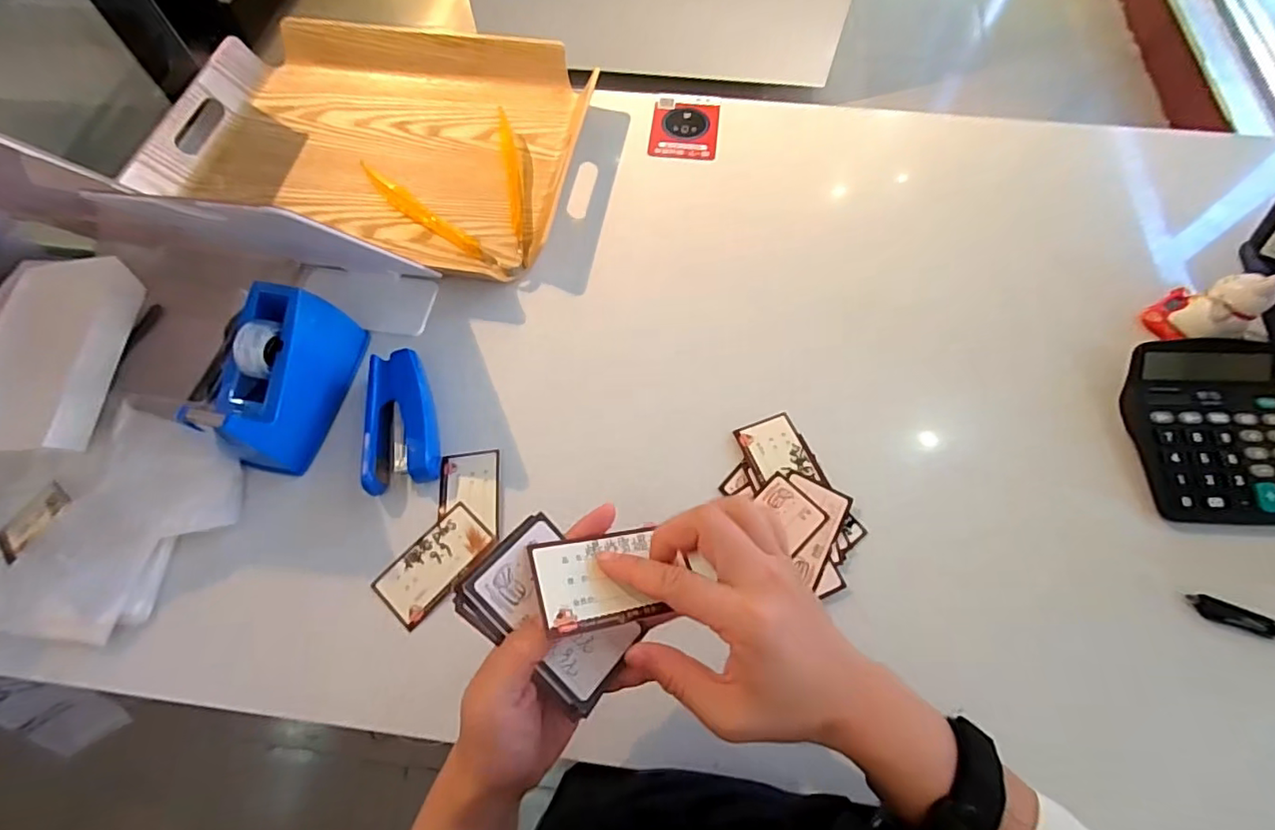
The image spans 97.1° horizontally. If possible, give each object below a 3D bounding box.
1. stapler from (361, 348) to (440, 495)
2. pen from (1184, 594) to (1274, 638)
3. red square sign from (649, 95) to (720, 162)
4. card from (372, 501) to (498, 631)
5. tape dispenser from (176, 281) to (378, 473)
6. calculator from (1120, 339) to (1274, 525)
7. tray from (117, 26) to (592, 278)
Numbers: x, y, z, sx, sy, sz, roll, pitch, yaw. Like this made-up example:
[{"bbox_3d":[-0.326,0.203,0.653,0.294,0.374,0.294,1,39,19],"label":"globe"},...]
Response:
[{"bbox_3d":[-0.197,0.004,0.468,0.051,0.029,0.117,-12,65,-5],"label":"stapler"},{"bbox_3d":[0.468,0.155,0.395,0.139,0.010,0.018,17,66,9],"label":"pen"},{"bbox_3d":[0.054,-0.327,0.637,0.076,0.004,0.098,5,66,3],"label":"red square sign"},{"bbox_3d":[-0.155,0.114,0.433,0.046,0.004,0.089,40,74,15],"label":"card"},{"bbox_3d":[-0.289,-0.032,0.451,0.059,0.077,0.148,9,65,5],"label":"tape dispenser"},{"bbox_3d":[0.460,0.010,0.446,0.117,0.038,0.146,2,64,1],"label":"calculator"},{"bbox_3d":[-0.255,-0.300,0.596,0.398,0.065,0.310,13,65,7],"label":"tray"}]

